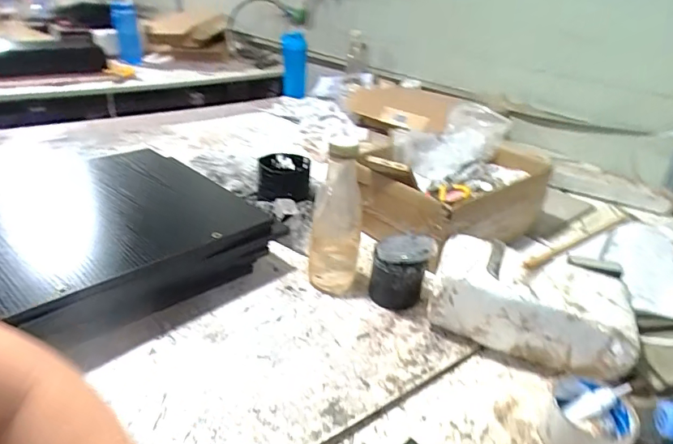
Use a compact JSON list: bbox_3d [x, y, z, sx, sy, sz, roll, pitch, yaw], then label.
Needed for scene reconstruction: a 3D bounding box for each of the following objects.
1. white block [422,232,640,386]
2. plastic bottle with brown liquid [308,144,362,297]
[{"bbox_3d":[0.247,0.108,0.614,0.239,0.109,0.110,14,30,18],"label":"white block"},{"bbox_3d":[0.000,-0.007,0.674,0.071,0.219,0.073,3,29,-2],"label":"plastic bottle with brown liquid"}]

